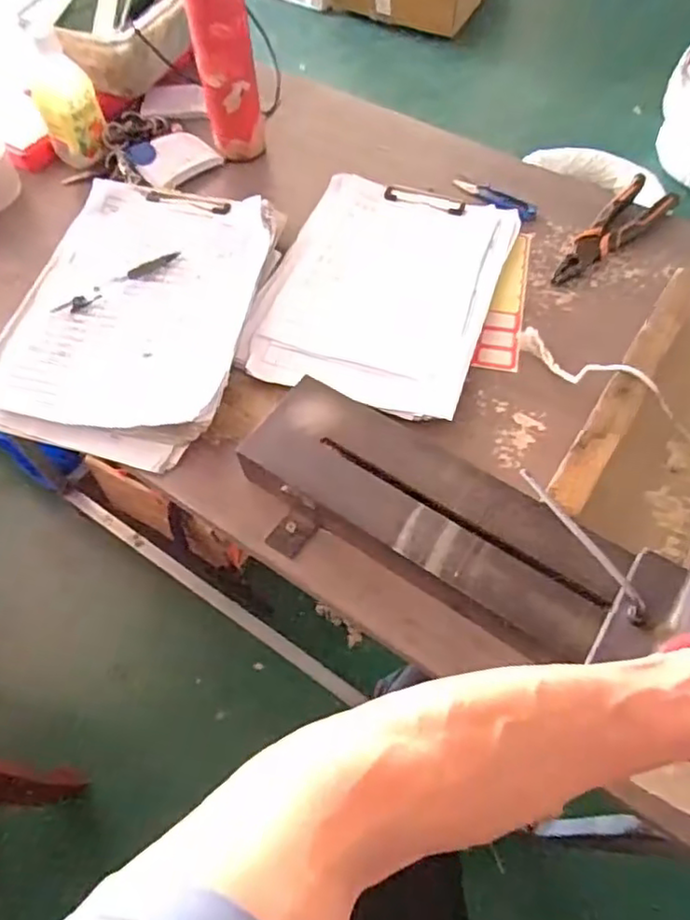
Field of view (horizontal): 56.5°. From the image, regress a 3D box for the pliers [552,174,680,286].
[{"bbox_3d":[0.302,-0.252,0.719,0.061,0.027,0.196,38,67,20],"label":"pliers"}]

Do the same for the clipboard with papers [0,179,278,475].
[{"bbox_3d":[-0.208,-0.152,0.659,0.233,0.041,0.320,14,61,9],"label":"clipboard with papers"}]

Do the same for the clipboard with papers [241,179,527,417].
[{"bbox_3d":[0.044,-0.179,0.684,0.218,0.021,0.317,18,61,11],"label":"clipboard with papers"}]

